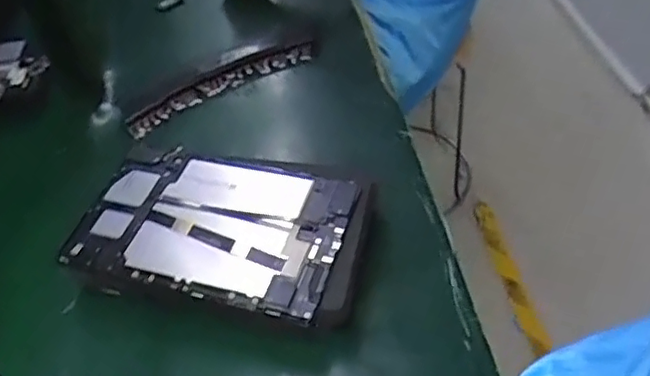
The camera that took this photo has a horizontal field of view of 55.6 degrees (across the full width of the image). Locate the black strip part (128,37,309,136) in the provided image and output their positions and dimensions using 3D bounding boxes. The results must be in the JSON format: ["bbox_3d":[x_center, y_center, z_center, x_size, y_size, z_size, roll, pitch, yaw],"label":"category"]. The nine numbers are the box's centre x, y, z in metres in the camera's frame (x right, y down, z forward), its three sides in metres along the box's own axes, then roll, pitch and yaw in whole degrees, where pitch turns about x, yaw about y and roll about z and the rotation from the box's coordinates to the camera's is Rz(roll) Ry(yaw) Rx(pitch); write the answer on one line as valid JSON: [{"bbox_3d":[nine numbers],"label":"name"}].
[{"bbox_3d":[-0.126,-0.127,0.756,0.242,0.025,0.029,-29,52,-19],"label":"black strip part"}]

